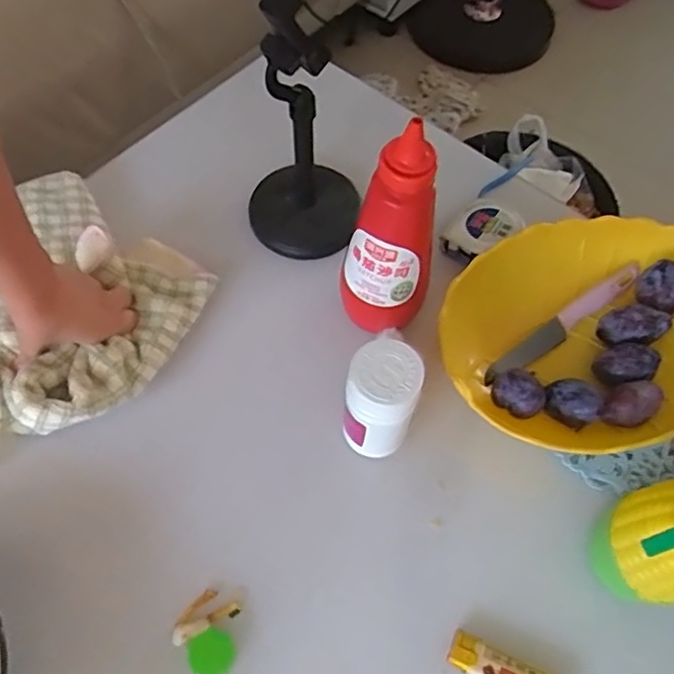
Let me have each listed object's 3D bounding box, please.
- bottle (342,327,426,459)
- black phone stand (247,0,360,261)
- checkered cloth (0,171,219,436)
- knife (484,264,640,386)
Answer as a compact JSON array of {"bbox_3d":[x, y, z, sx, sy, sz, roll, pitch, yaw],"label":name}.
[{"bbox_3d":[0.033,0.050,0.468,0.050,0.111,0.060,20,63,9],"label":"bottle"},{"bbox_3d":[-0.032,-0.176,0.527,0.108,0.227,0.099,2,62,0],"label":"black phone stand"},{"bbox_3d":[-0.245,-0.031,0.541,0.222,0.041,0.214,31,66,14],"label":"checkered cloth"},{"bbox_3d":[0.203,-0.012,0.552,0.186,0.015,0.022,-33,68,-17],"label":"knife"}]

